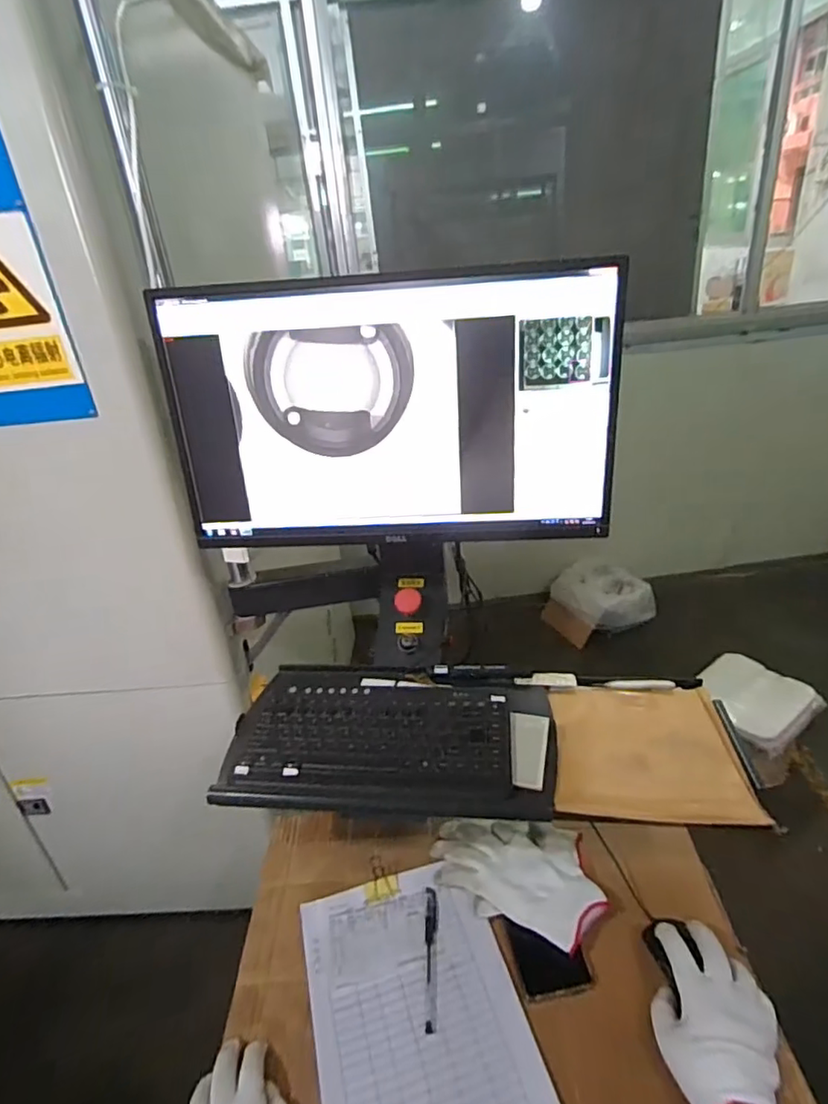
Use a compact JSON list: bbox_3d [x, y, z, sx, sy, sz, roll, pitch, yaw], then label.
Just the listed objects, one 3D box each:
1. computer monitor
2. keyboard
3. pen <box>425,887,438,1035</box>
[{"bbox_3d":[-0.031,-0.167,0.731,0.548,0.315,0.075,-3,28,6],"label":"computer monitor"},{"bbox_3d":[-0.042,0.219,0.698,0.309,0.033,0.154,-1,28,9],"label":"keyboard"},{"bbox_3d":[0.019,0.453,0.652,0.015,0.009,0.144,-3,28,6],"label":"pen"}]

